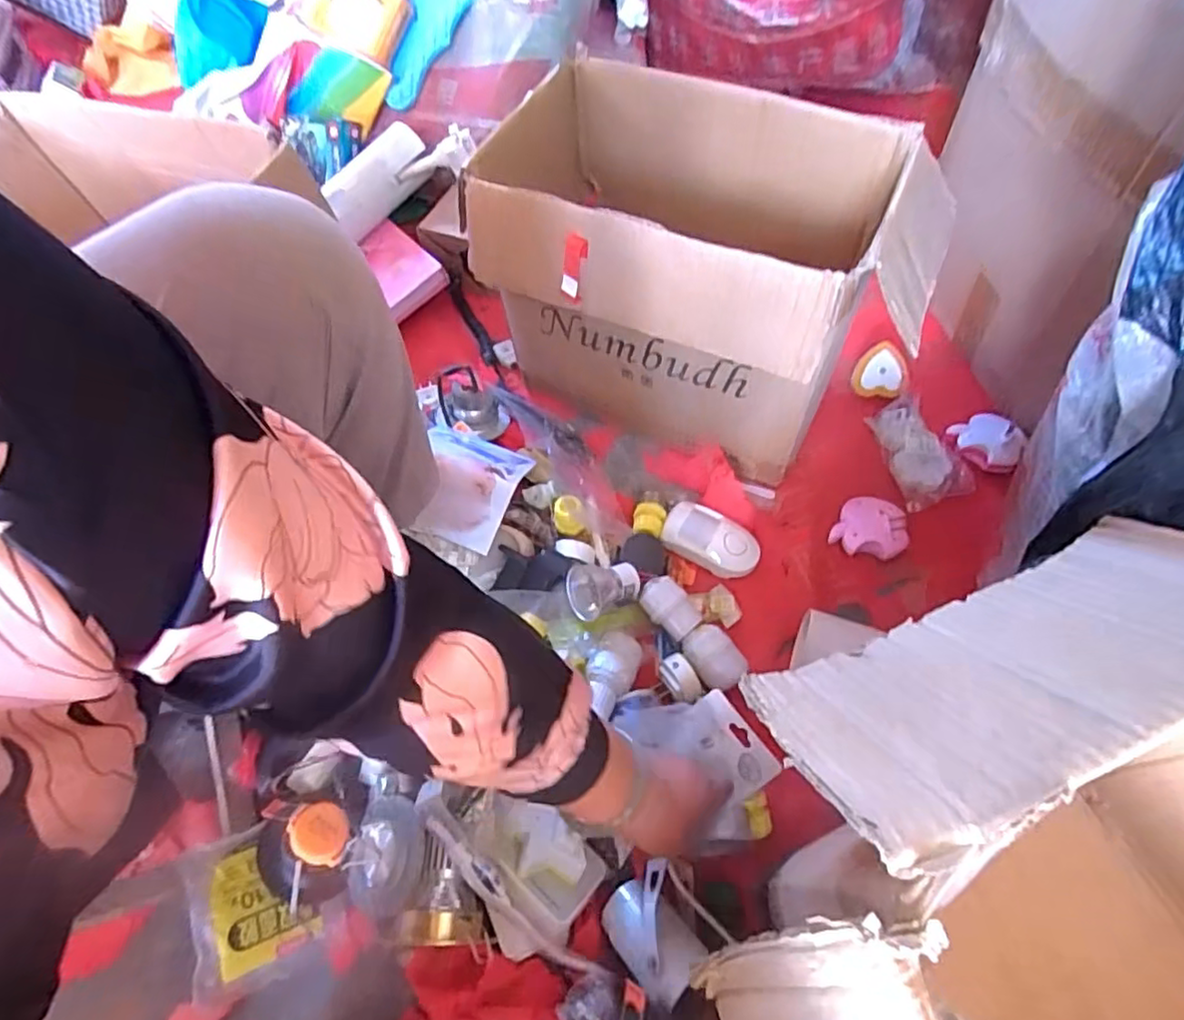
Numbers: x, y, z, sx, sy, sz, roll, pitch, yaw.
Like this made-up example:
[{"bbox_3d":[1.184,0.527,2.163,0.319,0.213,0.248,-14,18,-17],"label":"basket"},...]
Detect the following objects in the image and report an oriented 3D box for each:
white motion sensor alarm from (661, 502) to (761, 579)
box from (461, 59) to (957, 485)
[{"bbox_3d":[0.132,0.032,0.701,0.104,0.027,0.058,23,66,16],"label":"white motion sensor alarm"},{"bbox_3d":[0.100,-0.228,0.677,0.421,0.302,0.236,21,65,15],"label":"box"}]

